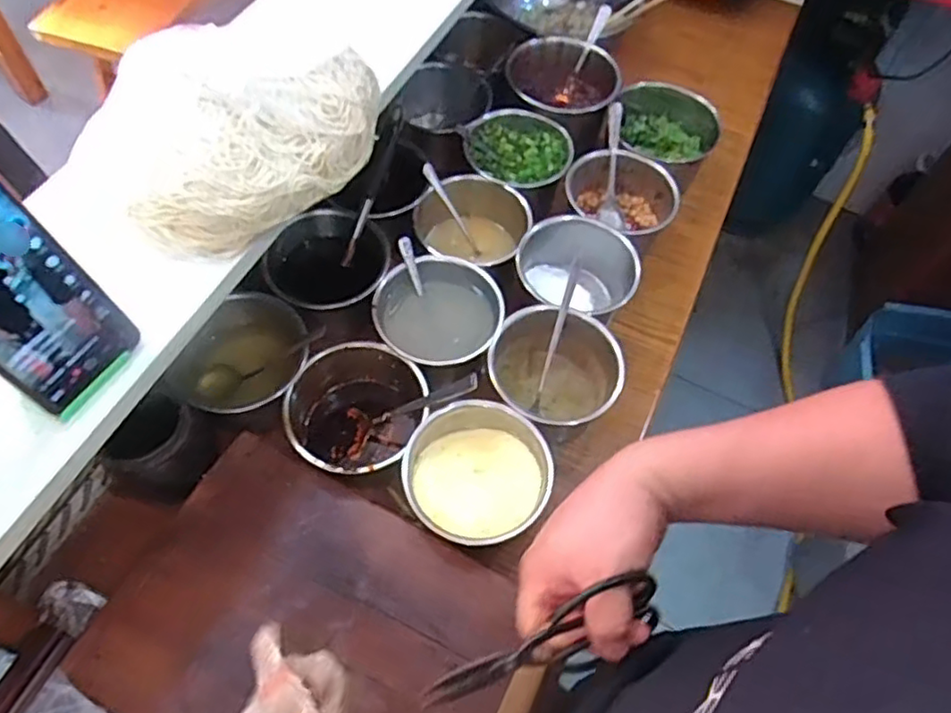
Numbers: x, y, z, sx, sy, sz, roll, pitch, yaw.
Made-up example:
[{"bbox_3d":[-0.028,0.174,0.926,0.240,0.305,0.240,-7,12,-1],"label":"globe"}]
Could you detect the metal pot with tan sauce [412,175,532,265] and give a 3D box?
[{"bbox_3d":[-0.005,-0.140,0.788,0.134,0.100,0.119,3,59,-2],"label":"metal pot with tan sauce"}]

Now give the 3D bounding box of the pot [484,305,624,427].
[{"bbox_3d":[0.078,0.021,0.688,0.133,0.087,0.135,2,59,-3],"label":"pot"}]

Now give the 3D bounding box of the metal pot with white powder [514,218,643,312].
[{"bbox_3d":[0.119,-0.088,0.759,0.142,0.083,0.126,9,59,1],"label":"metal pot with white powder"}]

